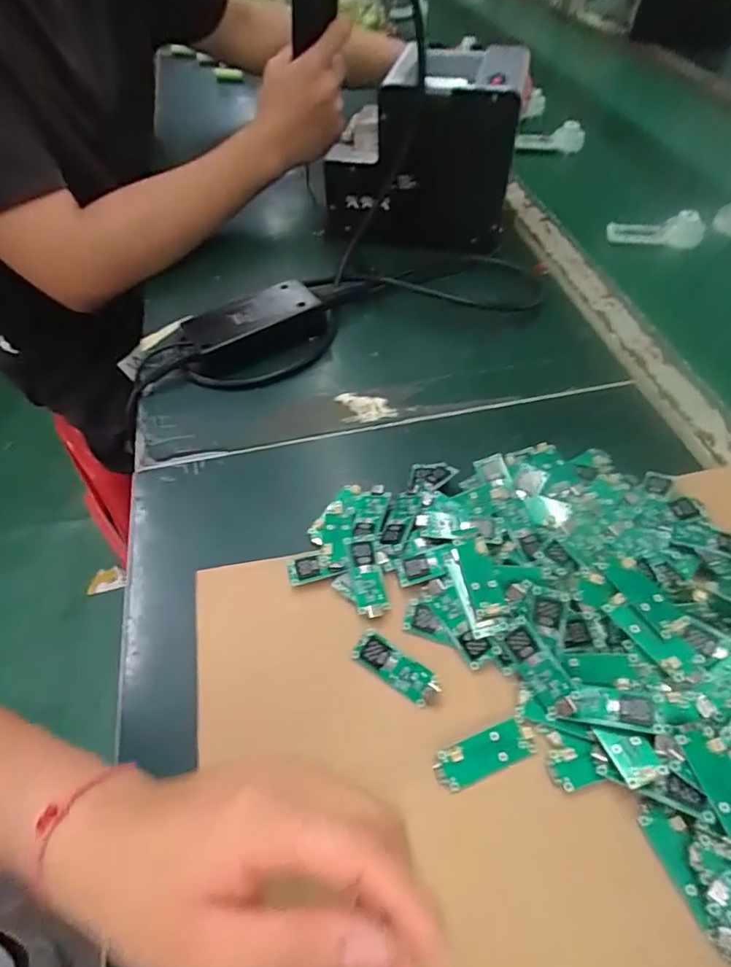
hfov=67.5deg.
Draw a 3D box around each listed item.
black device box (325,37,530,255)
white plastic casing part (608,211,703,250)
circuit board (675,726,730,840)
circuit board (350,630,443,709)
[{"bbox_3d":[0.058,-0.337,0.553,0.173,0.146,0.137,12,53,11],"label":"black device box"},{"bbox_3d":[0.310,-0.273,0.584,0.095,0.031,0.015,9,53,10],"label":"white plastic casing part"},{"bbox_3d":[0.159,0.134,0.241,0.019,0.005,0.047,-17,56,-4],"label":"circuit board"},{"bbox_3d":[0.016,0.101,0.298,0.048,0.004,0.017,32,81,20],"label":"circuit board"}]

